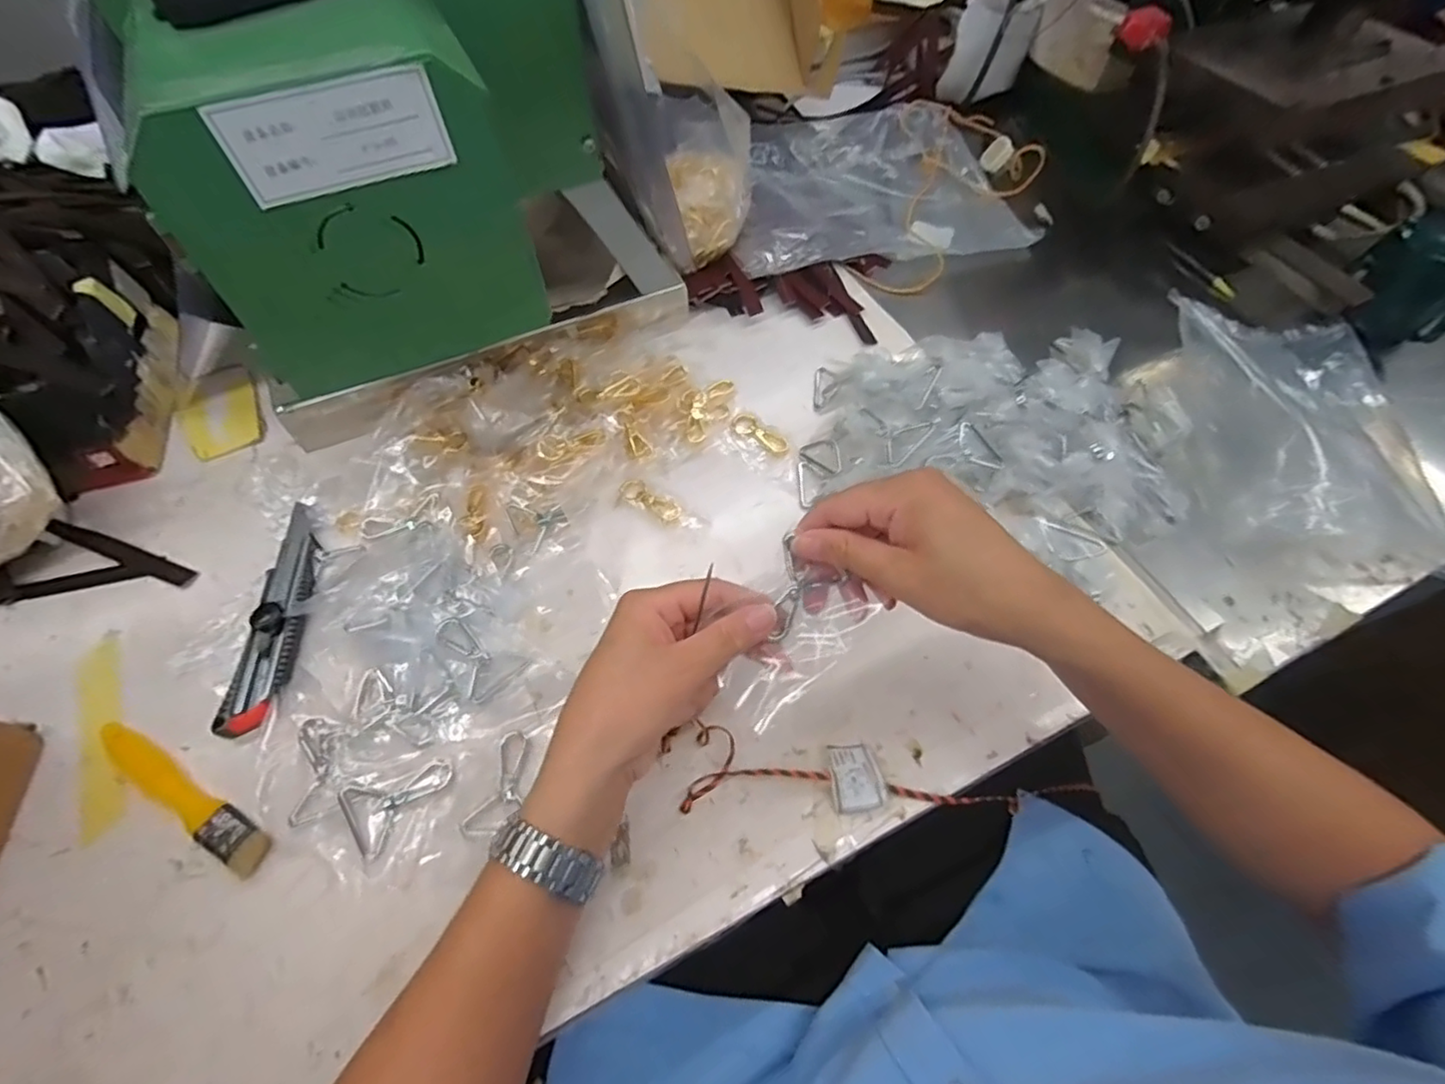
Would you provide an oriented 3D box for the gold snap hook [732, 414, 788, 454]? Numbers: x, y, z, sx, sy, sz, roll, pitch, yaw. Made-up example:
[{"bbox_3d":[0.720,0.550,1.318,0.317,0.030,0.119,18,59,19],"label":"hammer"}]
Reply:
[{"bbox_3d":[0.033,-0.095,0.557,0.056,0.004,0.021,38,65,19],"label":"gold snap hook"}]

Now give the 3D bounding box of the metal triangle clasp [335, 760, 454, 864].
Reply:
[{"bbox_3d":[-0.198,0.157,0.384,0.062,0.004,0.045,-30,64,-18],"label":"metal triangle clasp"}]

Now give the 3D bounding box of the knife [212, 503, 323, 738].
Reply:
[{"bbox_3d":[-0.318,0.049,0.451,0.036,0.019,0.173,-2,59,-3],"label":"knife"}]

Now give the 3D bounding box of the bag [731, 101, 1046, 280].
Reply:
[{"bbox_3d":[0.166,-0.415,0.718,0.353,0.030,0.257,-12,66,-9],"label":"bag"}]

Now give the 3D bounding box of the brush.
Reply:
[{"bbox_3d":[-0.337,0.154,0.386,0.147,0.012,0.023,28,62,14],"label":"brush"}]

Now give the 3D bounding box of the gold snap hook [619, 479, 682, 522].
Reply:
[{"bbox_3d":[-0.059,-0.035,0.517,0.055,0.005,0.022,30,63,16],"label":"gold snap hook"}]

